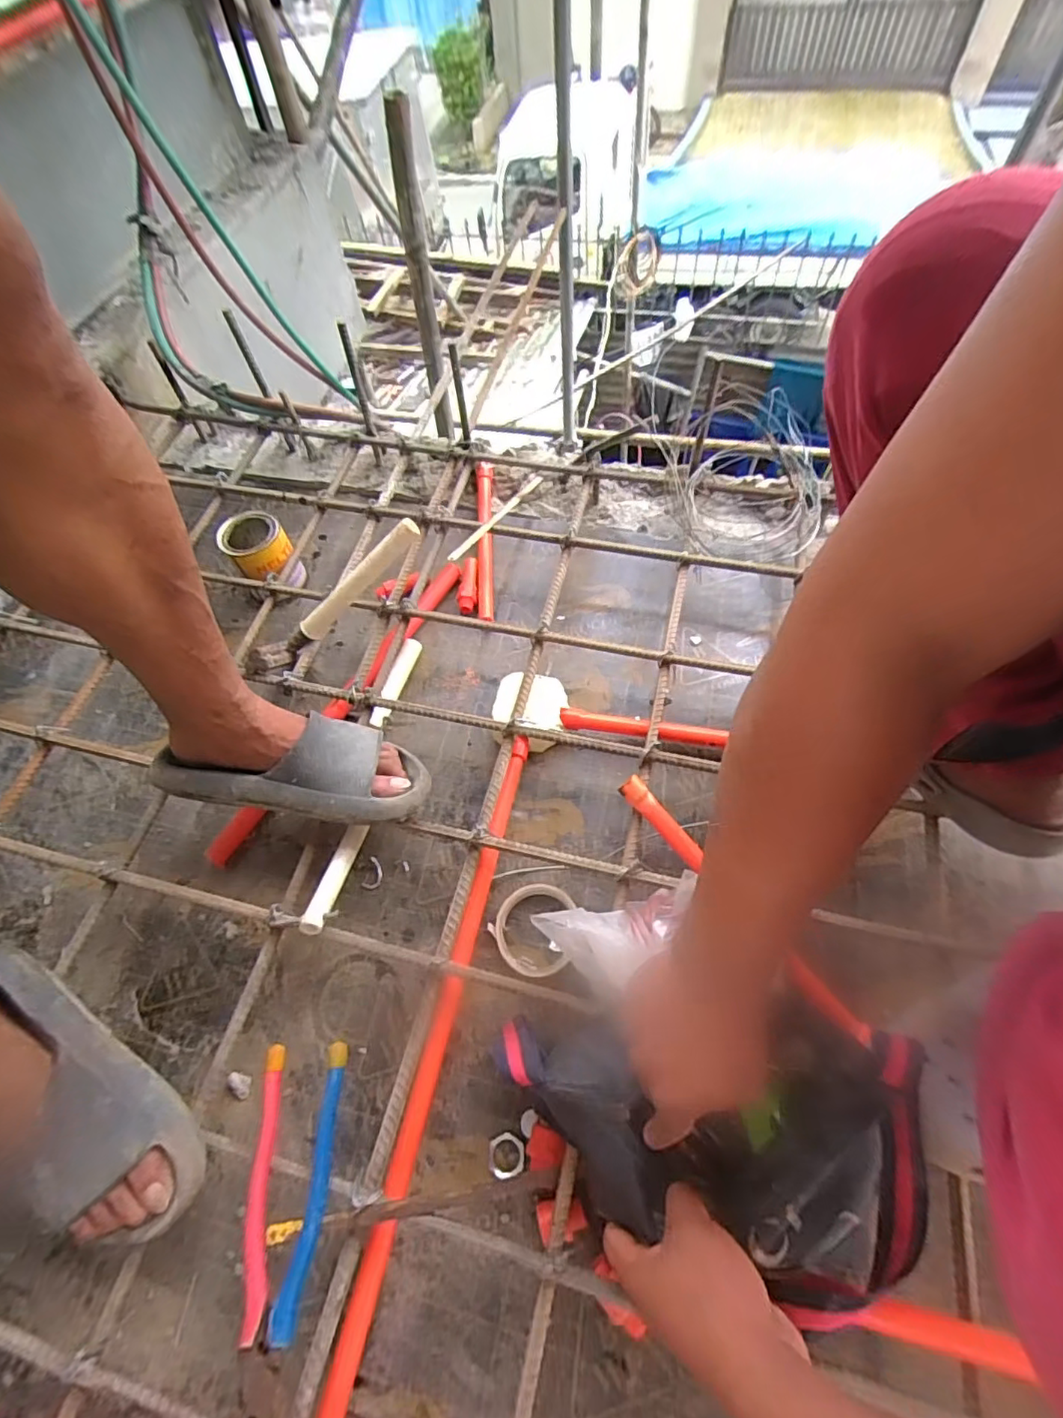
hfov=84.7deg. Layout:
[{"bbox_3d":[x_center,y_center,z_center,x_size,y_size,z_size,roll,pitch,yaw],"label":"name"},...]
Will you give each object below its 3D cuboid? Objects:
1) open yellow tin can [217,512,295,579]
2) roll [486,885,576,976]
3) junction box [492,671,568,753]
[{"bbox_3d":[-0.385,-0.231,0.816,0.082,0.047,0.083,-36,64,-14],"label":"open yellow tin can"},{"bbox_3d":[0.006,0.232,0.617,0.087,0.023,0.094,-2,61,4],"label":"roll"},{"bbox_3d":[-0.001,0.003,0.719,0.088,0.062,0.089,4,62,7],"label":"junction box"}]

